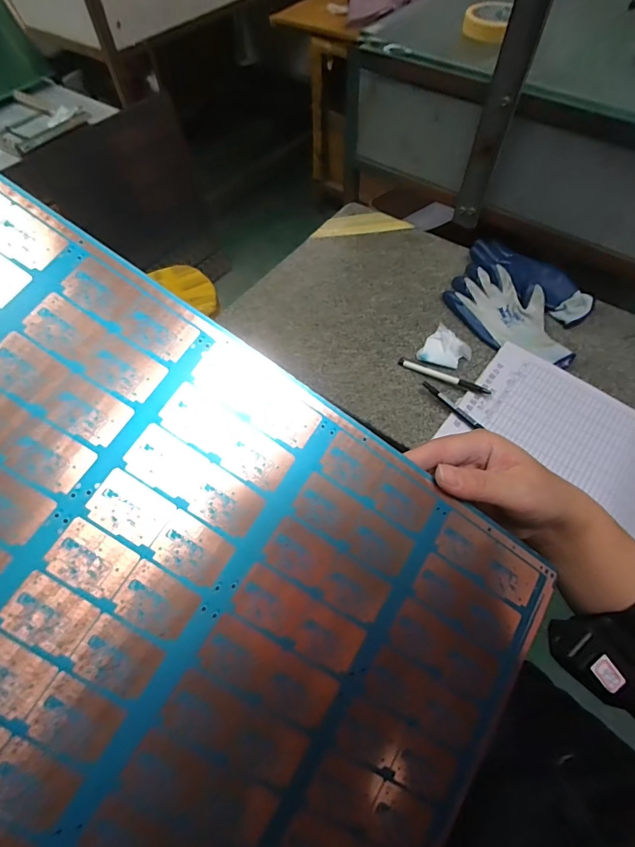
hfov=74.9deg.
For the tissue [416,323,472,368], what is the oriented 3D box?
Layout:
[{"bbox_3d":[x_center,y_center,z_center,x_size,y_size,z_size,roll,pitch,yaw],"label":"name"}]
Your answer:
[{"bbox_3d":[0.188,-0.107,0.610,0.063,0.028,0.059,36,66,20],"label":"tissue"}]

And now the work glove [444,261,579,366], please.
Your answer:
[{"bbox_3d":[0.297,-0.170,0.642,0.113,0.037,0.218,-27,63,-14],"label":"work glove"}]

